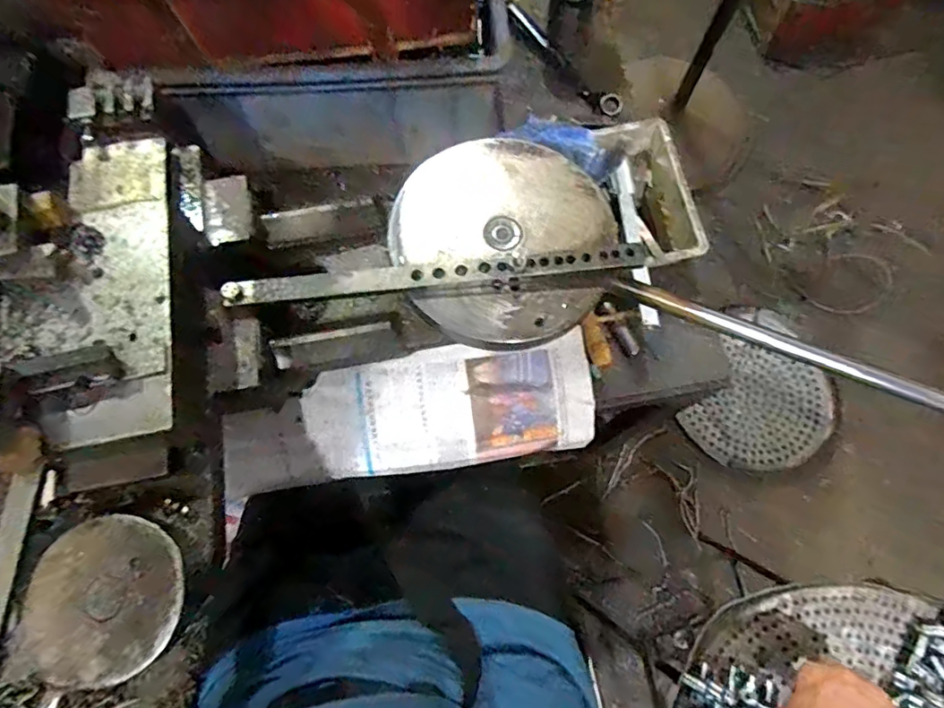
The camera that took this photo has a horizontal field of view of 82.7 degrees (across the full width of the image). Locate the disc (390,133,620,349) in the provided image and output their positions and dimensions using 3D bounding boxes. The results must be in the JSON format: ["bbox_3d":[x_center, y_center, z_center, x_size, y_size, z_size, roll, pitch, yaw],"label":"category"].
[{"bbox_3d":[0.025,-0.101,0.459,0.180,0.018,0.188,0,71,-1],"label":"disc"}]

